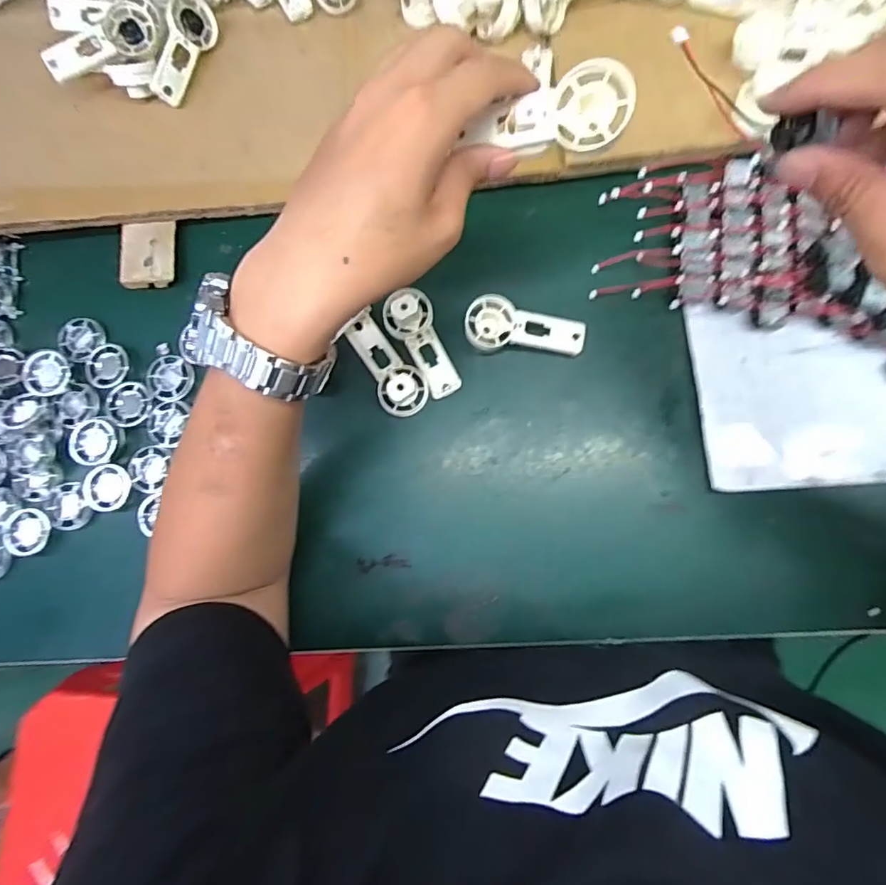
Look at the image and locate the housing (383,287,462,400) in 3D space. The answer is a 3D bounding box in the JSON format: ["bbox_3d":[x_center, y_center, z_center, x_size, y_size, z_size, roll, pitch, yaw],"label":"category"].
[{"bbox_3d":[-0.017,-0.081,0.405,0.037,0.022,0.091,-27,79,1],"label":"housing"}]

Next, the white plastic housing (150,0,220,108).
[{"bbox_3d":[-0.229,-0.347,0.448,0.011,0.037,0.096,9,85,47],"label":"white plastic housing"}]

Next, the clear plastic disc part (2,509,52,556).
[{"bbox_3d":[-0.351,0.075,0.424,0.037,0.010,0.037,-1,80,6],"label":"clear plastic disc part"}]

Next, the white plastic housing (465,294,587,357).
[{"bbox_3d":[0.065,-0.092,0.399,0.092,0.018,0.040,3,81,7],"label":"white plastic housing"}]

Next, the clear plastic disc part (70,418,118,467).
[{"bbox_3d":[-0.294,0.000,0.420,0.036,0.008,0.038,-1,80,6],"label":"clear plastic disc part"}]

